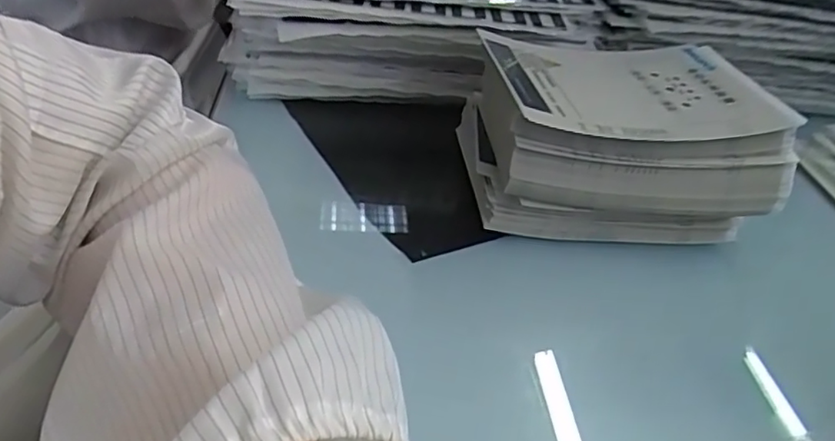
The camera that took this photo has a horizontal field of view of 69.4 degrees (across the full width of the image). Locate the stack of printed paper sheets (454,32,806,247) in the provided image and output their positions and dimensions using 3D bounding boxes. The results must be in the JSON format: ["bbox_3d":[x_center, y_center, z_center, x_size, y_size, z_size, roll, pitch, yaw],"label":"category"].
[{"bbox_3d":[0.136,-0.055,0.429,0.192,0.098,0.135,4,38,-4],"label":"stack of printed paper sheets"}]

